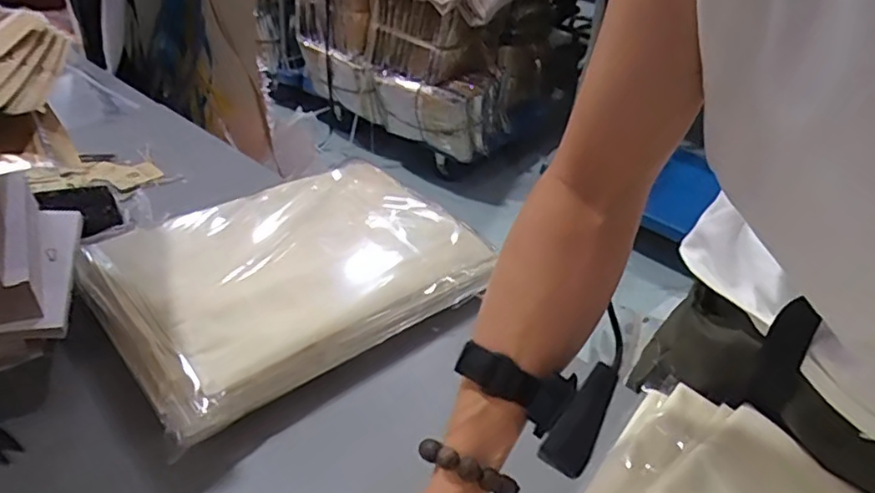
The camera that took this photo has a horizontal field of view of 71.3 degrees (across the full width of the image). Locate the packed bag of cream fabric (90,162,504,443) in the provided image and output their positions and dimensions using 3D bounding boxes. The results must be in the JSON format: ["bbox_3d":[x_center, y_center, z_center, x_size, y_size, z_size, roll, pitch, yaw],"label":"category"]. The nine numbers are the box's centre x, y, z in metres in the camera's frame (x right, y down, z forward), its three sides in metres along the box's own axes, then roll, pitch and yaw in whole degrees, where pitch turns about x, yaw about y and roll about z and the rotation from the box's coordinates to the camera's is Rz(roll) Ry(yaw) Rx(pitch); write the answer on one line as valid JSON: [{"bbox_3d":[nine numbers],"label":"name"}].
[{"bbox_3d":[-0.147,0.015,0.660,0.386,0.039,0.265,-25,47,-35],"label":"packed bag of cream fabric"}]

